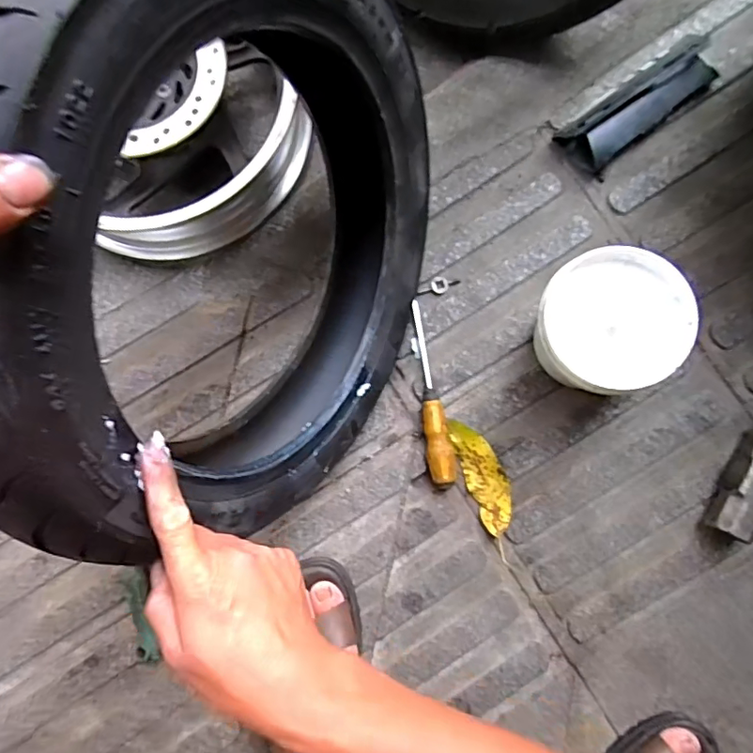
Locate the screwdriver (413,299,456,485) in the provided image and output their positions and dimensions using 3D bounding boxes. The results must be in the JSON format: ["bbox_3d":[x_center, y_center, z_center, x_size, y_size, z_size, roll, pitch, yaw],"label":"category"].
[{"bbox_3d":[0.057,0.021,0.586,0.028,0.026,0.204,-12,84,6],"label":"screwdriver"}]

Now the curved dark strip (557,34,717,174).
[{"bbox_3d":[0.285,-0.298,0.581,0.164,0.054,0.062,-38,83,3],"label":"curved dark strip"}]

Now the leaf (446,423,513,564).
[{"bbox_3d":[0.121,0.117,0.578,0.042,0.016,0.152,-23,83,5],"label":"leaf"}]

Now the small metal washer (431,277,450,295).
[{"bbox_3d":[0.072,-0.104,0.606,0.020,0.004,0.020,-1,85,7],"label":"small metal washer"}]

